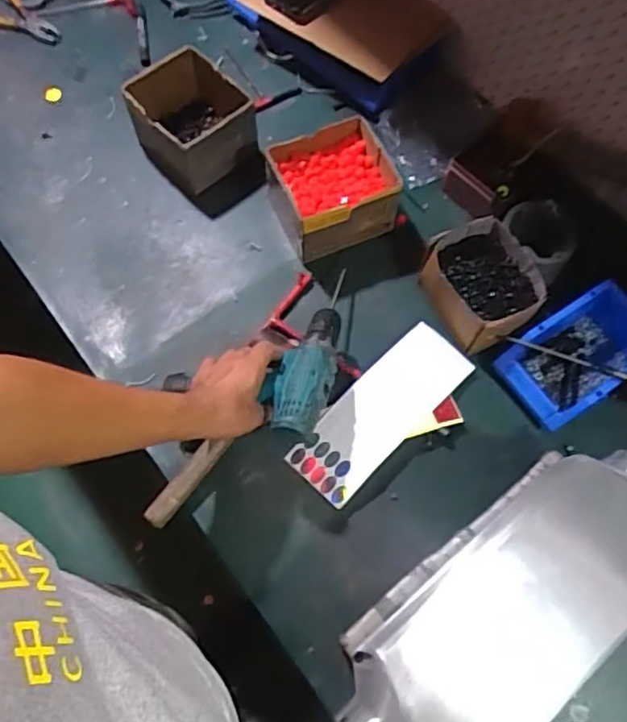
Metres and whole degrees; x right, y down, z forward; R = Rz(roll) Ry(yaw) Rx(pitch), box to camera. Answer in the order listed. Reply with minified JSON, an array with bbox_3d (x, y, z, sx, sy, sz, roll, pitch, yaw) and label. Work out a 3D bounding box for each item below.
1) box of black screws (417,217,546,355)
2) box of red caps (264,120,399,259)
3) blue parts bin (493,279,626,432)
[{"bbox_3d":[0.218,-0.096,0.808,0.128,0.067,0.153,-22,69,-11],"label":"box of black screws"},{"bbox_3d":[0.025,-0.238,0.869,0.153,0.095,0.144,-18,69,-10],"label":"box of red caps"},{"bbox_3d":[0.341,-0.005,0.787,0.191,0.079,0.120,-28,71,-13],"label":"blue parts bin"}]

